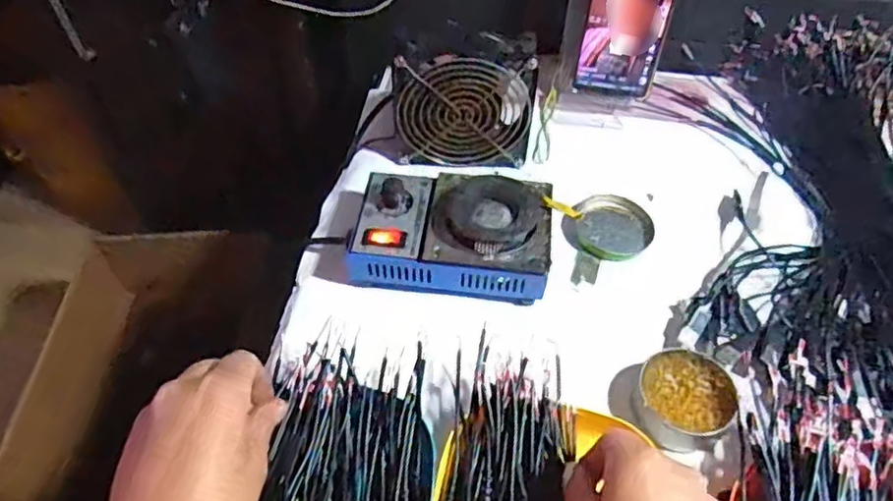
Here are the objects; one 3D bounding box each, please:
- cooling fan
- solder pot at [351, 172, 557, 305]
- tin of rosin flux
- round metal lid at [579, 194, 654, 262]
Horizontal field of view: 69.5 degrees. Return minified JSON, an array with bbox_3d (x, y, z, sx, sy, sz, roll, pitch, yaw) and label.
[{"bbox_3d":[0.006,-0.122,0.557,0.137,0.105,0.032,2,52,1],"label":"cooling fan"},{"bbox_3d":[0.006,-0.012,0.506,0.148,0.063,0.100,7,52,5],"label":"solder pot"},{"bbox_3d":[0.160,0.100,0.431,0.062,0.023,0.062,0,52,0],"label":"tin of rosin flux"},{"bbox_3d":[0.145,-0.020,0.551,0.062,0.012,0.064,0,52,0],"label":"round metal lid"}]

